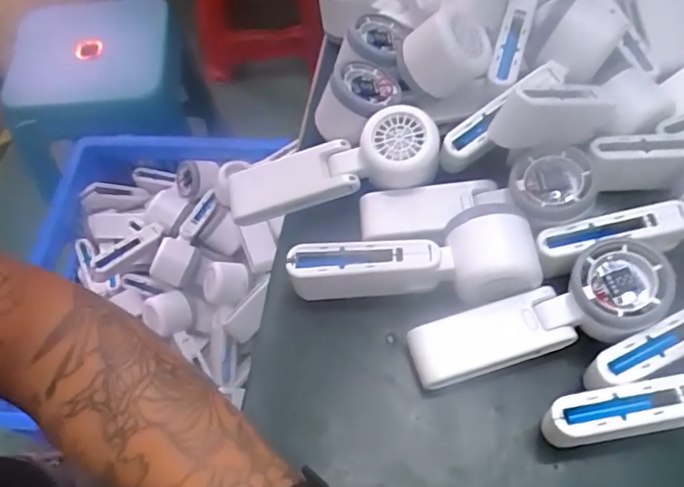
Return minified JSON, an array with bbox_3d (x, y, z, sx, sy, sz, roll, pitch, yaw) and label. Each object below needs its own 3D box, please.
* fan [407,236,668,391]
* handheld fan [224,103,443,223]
[{"bbox_3d":[0.128,0.052,0.379,0.168,0.042,0.056,-22,59,8],"label":"fan"},{"bbox_3d":[-0.010,-0.056,0.447,0.171,0.042,0.051,-16,57,16],"label":"handheld fan"}]

